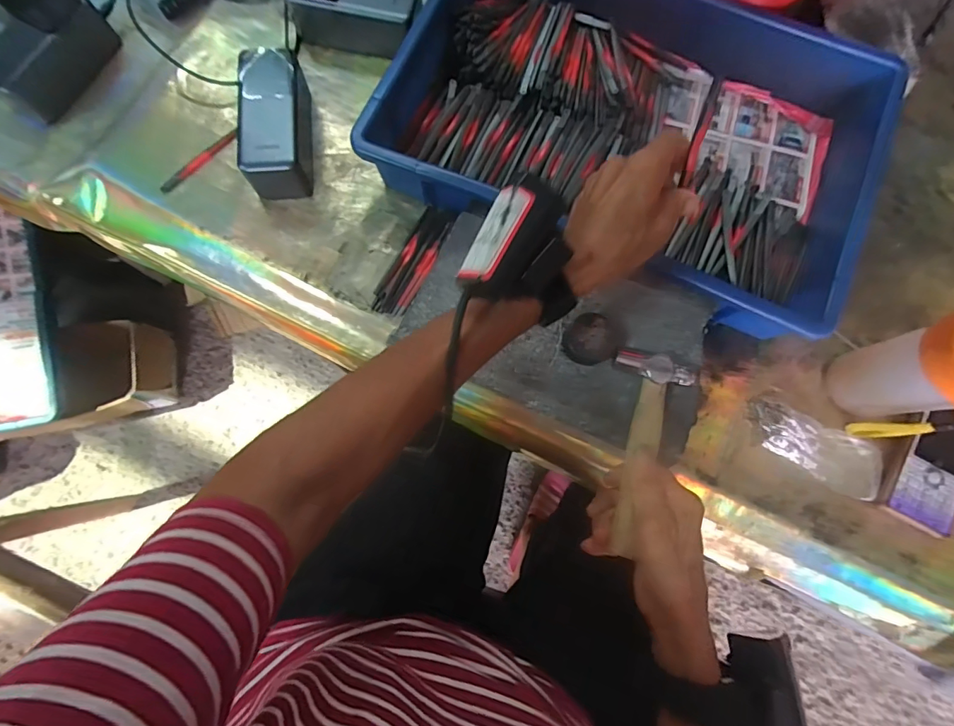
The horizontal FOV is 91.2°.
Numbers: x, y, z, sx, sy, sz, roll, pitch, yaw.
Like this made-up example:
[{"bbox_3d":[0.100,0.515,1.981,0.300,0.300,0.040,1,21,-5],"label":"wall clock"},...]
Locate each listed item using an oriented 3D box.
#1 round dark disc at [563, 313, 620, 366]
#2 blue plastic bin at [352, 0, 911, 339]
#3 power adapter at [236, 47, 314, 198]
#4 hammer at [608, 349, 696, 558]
[{"bbox_3d":[0.091,-0.018,0.368,0.041,0.024,0.041,0,77,0],"label":"round dark disc"},{"bbox_3d":[0.141,-0.225,0.442,0.419,0.074,0.288,24,81,5],"label":"blue plastic bin"},{"bbox_3d":[-0.190,-0.226,0.446,0.057,0.051,0.131,-8,80,-1],"label":"power adapter"},{"bbox_3d":[0.121,0.065,0.351,0.059,0.023,0.150,16,77,3],"label":"hammer"}]

